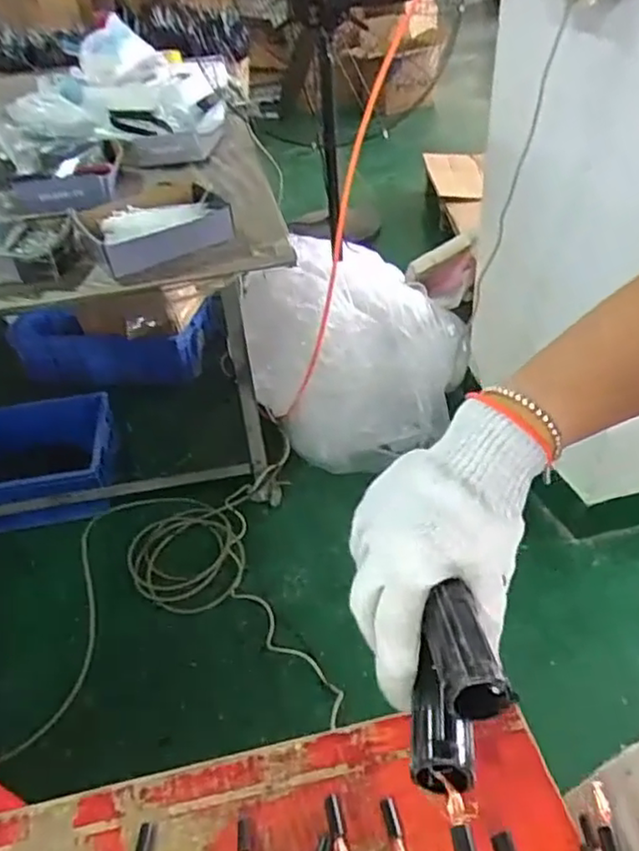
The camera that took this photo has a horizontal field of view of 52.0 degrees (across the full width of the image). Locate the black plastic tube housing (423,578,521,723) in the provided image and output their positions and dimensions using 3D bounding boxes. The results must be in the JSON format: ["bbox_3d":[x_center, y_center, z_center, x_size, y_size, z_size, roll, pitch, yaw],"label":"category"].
[{"bbox_3d":[0.066,0.104,0.311,0.030,0.025,0.065,-7,33,-2],"label":"black plastic tube housing"}]

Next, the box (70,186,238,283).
[{"bbox_3d":[-0.302,-0.377,1.216,0.249,0.075,0.181,-24,44,-21],"label":"box"}]

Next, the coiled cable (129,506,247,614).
[{"bbox_3d":[-0.320,0.316,1.595,0.273,0.027,0.308,-4,40,1],"label":"coiled cable"}]

